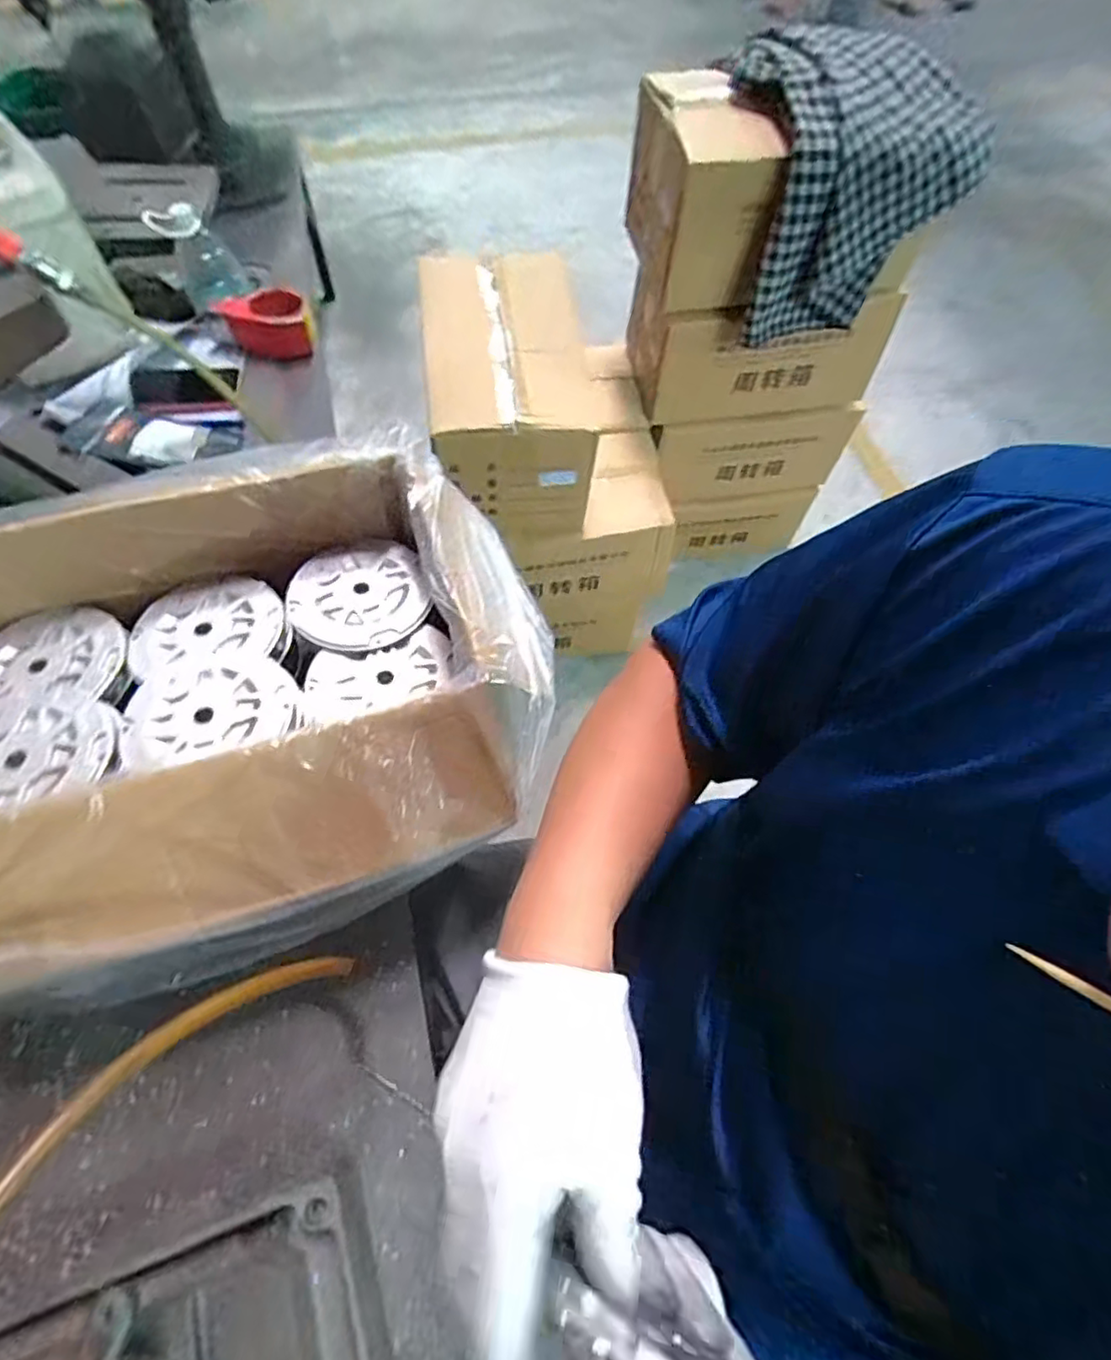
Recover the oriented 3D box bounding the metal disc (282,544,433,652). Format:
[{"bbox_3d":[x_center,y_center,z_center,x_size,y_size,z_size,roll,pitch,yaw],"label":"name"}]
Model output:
[{"bbox_3d":[-0.192,-0.083,0.619,0.128,0.014,0.127,1,63,-2],"label":"metal disc"}]

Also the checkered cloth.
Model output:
[{"bbox_3d":[0.429,-0.728,0.969,0.310,0.309,0.185,-15,65,-10],"label":"checkered cloth"}]

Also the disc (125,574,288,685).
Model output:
[{"bbox_3d":[-0.328,-0.056,0.598,0.132,0.022,0.115,-7,64,-6],"label":"disc"}]

